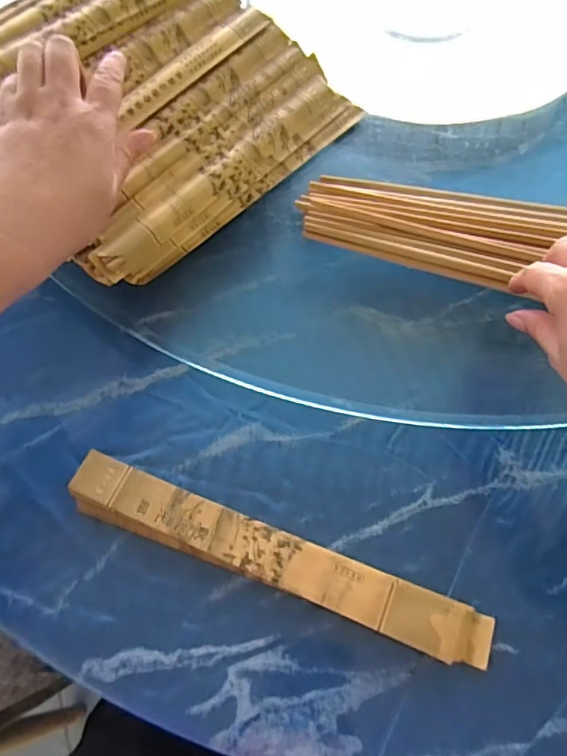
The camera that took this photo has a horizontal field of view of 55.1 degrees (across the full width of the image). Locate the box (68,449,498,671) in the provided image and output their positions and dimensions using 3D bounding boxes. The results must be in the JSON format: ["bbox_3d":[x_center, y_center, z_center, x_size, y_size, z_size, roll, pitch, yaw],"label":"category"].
[{"bbox_3d":[-0.007,0.116,0.353,0.282,0.019,0.036,19,65,9],"label":"box"}]

